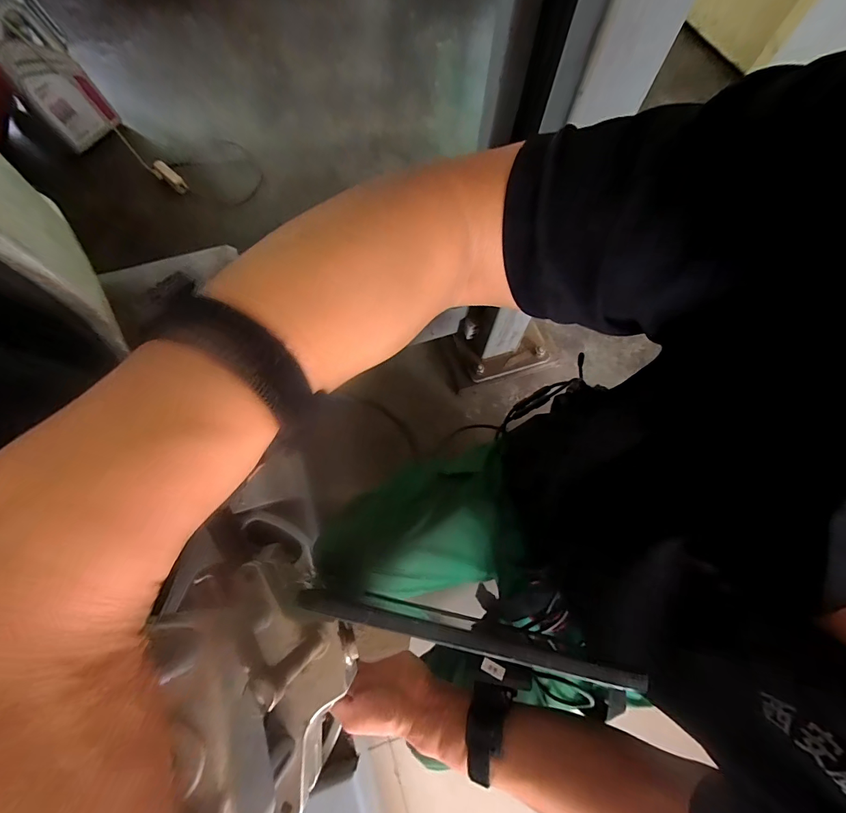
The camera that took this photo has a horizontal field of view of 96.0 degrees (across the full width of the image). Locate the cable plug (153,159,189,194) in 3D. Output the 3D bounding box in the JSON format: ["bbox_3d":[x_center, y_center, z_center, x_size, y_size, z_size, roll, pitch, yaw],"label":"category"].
[{"bbox_3d":[-0.787,-0.712,1.179,0.137,0.026,0.043,38,75,10],"label":"cable plug"}]

